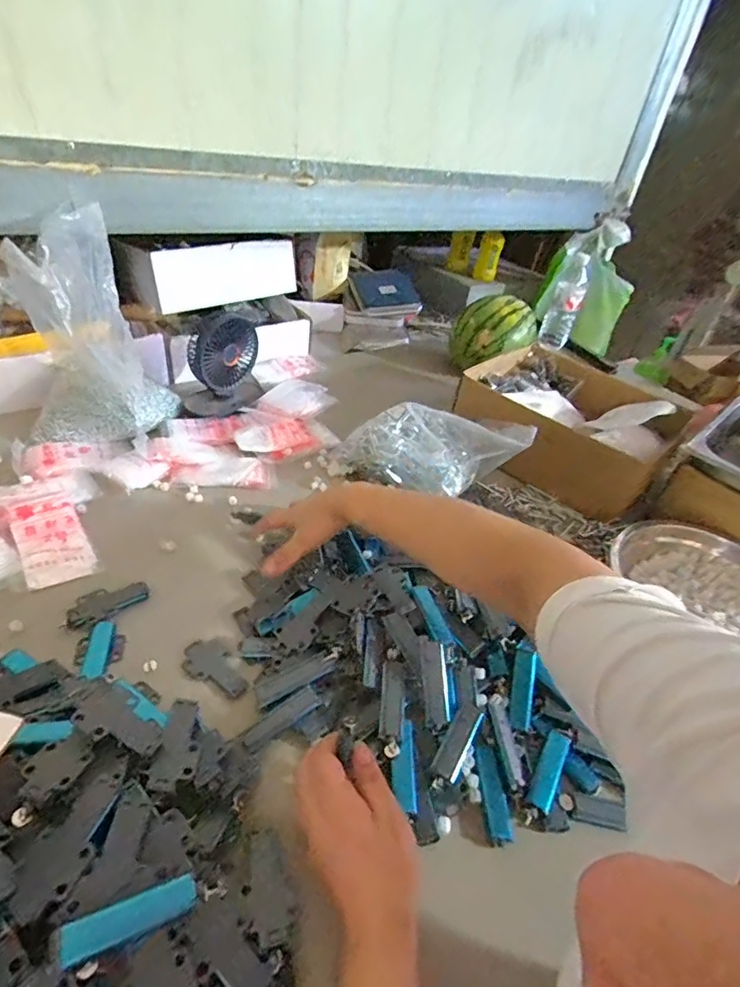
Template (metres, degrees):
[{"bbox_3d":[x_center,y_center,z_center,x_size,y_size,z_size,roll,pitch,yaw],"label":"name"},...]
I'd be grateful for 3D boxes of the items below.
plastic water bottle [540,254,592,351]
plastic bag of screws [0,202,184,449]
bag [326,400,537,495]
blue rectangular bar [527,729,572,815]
[{"bbox_3d":[0.494,-0.484,1.290,0.076,0.208,0.086,19,39,11],"label":"plastic water bottle"},{"bbox_3d":[-0.377,-0.218,0.696,0.178,0.263,0.139,-1,40,-13],"label":"plastic bag of screws"},{"bbox_3d":[0.090,-0.064,0.752,0.262,0.083,0.130,3,39,-7],"label":"bag"},{"bbox_3d":[0.162,0.245,0.458,0.019,0.013,0.073,27,41,20],"label":"blue rectangular bar"}]

